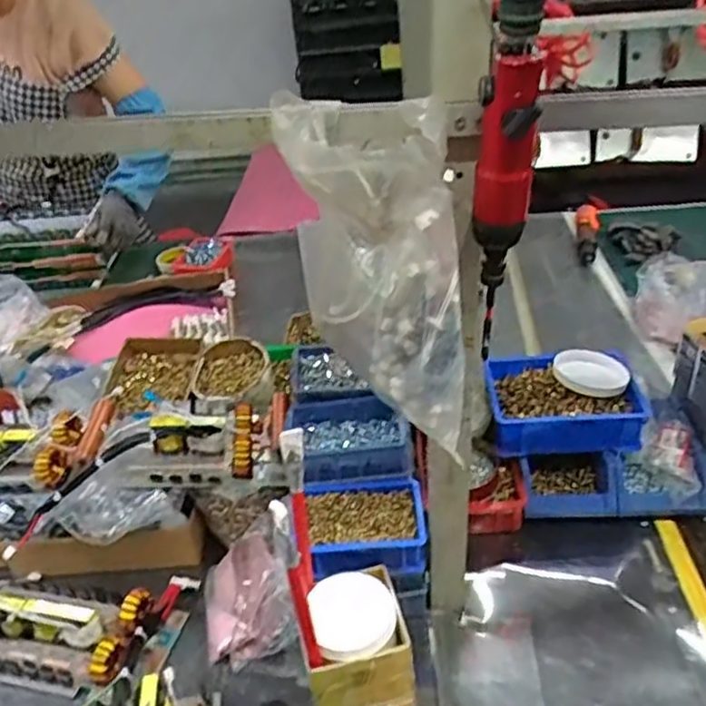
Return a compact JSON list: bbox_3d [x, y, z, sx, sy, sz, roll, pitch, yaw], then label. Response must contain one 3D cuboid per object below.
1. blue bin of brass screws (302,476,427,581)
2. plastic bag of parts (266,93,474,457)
[{"bbox_3d":[0.013,0.196,0.816,0.135,0.057,0.096,-6,33,-1],"label":"blue bin of brass screws"},{"bbox_3d":[0.017,-0.058,0.511,0.121,0.200,0.141,-7,33,-1],"label":"plastic bag of parts"}]

